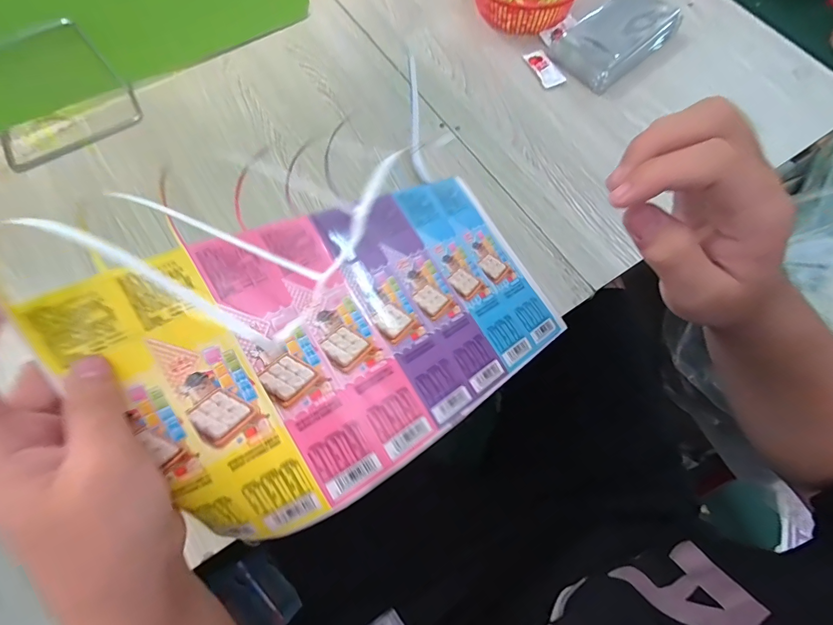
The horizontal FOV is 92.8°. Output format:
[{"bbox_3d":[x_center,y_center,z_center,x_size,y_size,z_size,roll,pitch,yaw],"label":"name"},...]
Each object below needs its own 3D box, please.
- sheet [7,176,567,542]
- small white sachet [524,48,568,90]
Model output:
[{"bbox_3d":[-0.031,0.008,0.285,0.319,0.028,0.174,-28,86,-33],"label":"sheet"},{"bbox_3d":[0.150,-0.289,0.467,0.023,0.007,0.059,-23,72,-6],"label":"small white sachet"}]

